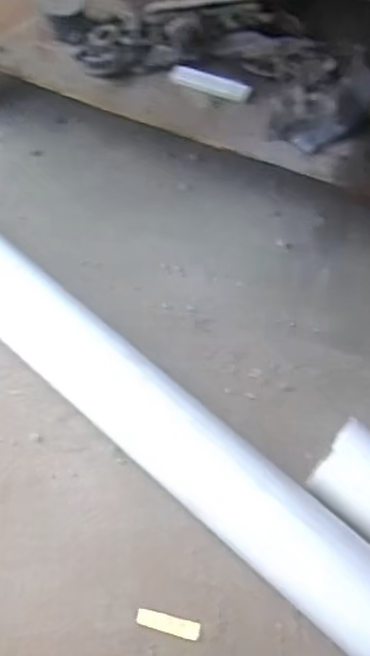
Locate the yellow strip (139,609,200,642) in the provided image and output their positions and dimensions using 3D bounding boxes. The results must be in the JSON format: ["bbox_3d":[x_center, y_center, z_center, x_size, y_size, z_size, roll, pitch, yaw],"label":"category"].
[{"bbox_3d":[-0.017,0.296,0.614,0.063,0.004,0.017,13,63,6],"label":"yellow strip"}]

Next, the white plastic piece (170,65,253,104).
[{"bbox_3d":[0.033,-0.327,0.820,0.110,0.008,0.033,19,64,8],"label":"white plastic piece"}]

